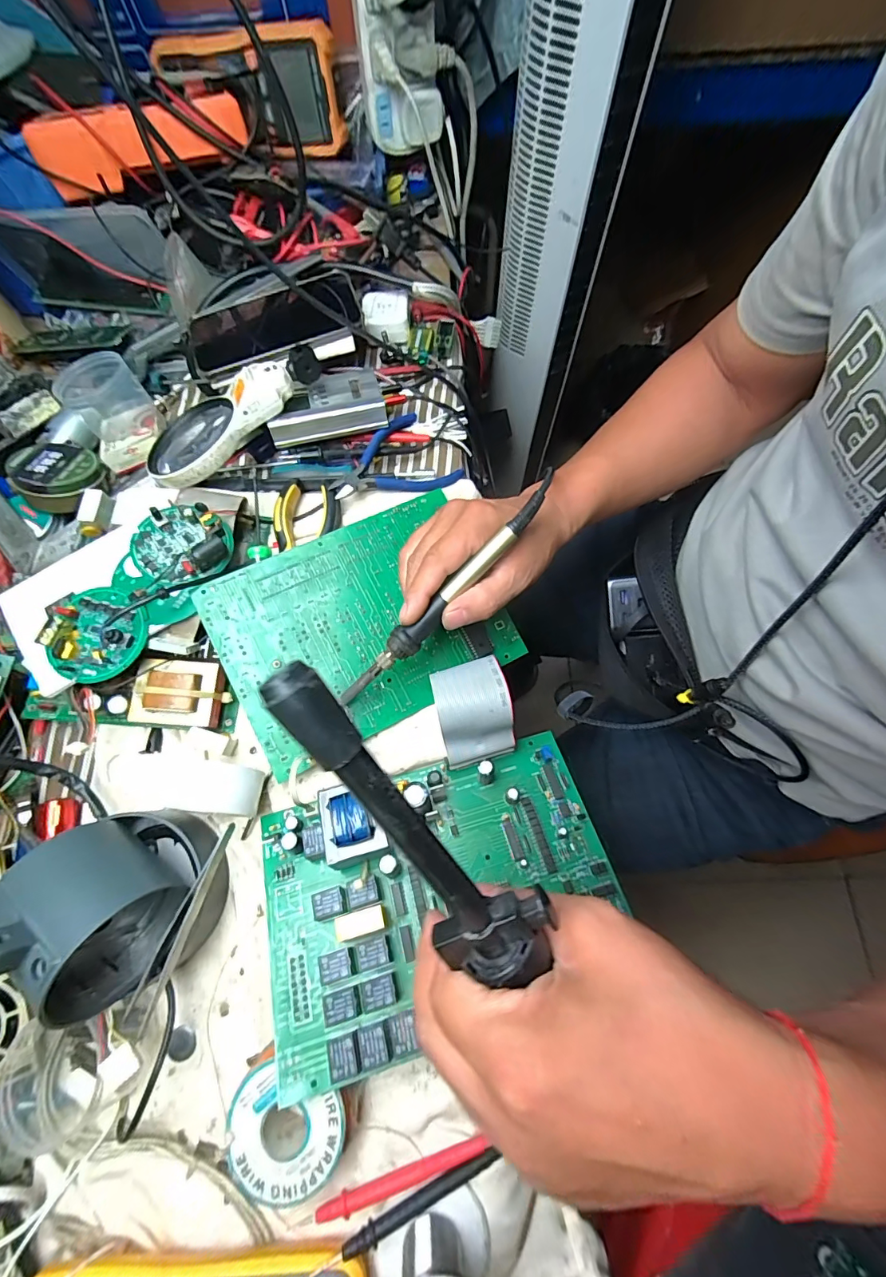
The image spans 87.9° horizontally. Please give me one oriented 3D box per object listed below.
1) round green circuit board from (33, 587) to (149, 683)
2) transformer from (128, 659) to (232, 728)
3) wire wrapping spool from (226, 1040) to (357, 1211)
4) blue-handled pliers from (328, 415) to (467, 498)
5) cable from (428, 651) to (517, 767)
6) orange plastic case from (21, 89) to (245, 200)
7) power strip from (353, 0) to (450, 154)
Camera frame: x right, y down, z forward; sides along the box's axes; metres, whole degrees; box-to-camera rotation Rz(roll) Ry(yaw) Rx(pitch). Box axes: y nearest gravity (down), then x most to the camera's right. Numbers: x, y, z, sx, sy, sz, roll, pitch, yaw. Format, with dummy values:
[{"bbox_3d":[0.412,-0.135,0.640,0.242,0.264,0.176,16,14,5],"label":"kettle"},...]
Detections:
[{"bbox_3d":[-0.253,-0.007,0.336,0.062,0.028,0.072,-22,73,-7],"label":"round green circuit board"},{"bbox_3d":[-0.199,0.041,0.349,0.063,0.027,0.049,2,94,-9],"label":"transformer"},{"bbox_3d":[-0.090,0.286,0.276,0.069,0.030,0.064,0,71,1],"label":"wire wrapping spool"},{"bbox_3d":[-0.047,-0.154,0.415,0.113,0.024,0.080,-40,75,-12],"label":"blue-handled pliers"},{"bbox_3d":[0.022,0.053,0.336,0.050,0.047,0.069,-13,72,-4],"label":"cable"},{"bbox_3d":[-0.271,-0.442,0.409,0.180,0.048,0.029,-13,72,-4],"label":"orange plastic case"},{"bbox_3d":[-0.043,-0.594,0.437,0.082,0.178,0.045,-8,72,-2],"label":"power strip"}]

